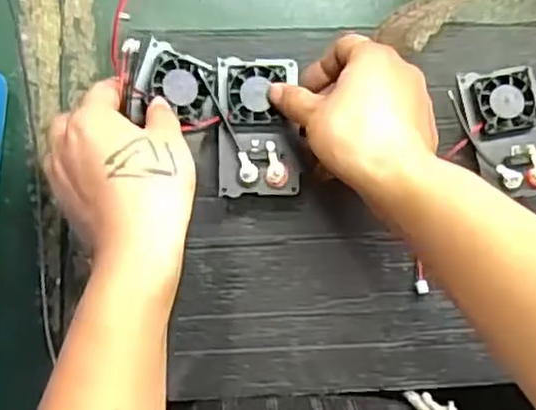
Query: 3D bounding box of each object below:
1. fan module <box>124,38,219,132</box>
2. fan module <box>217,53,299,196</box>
[{"bbox_3d":[-0.059,-0.076,0.476,0.056,0.018,0.050,20,92,-5],"label":"fan module"},{"bbox_3d":[-0.006,-0.053,0.487,0.054,0.016,0.091,0,94,-4],"label":"fan module"}]

